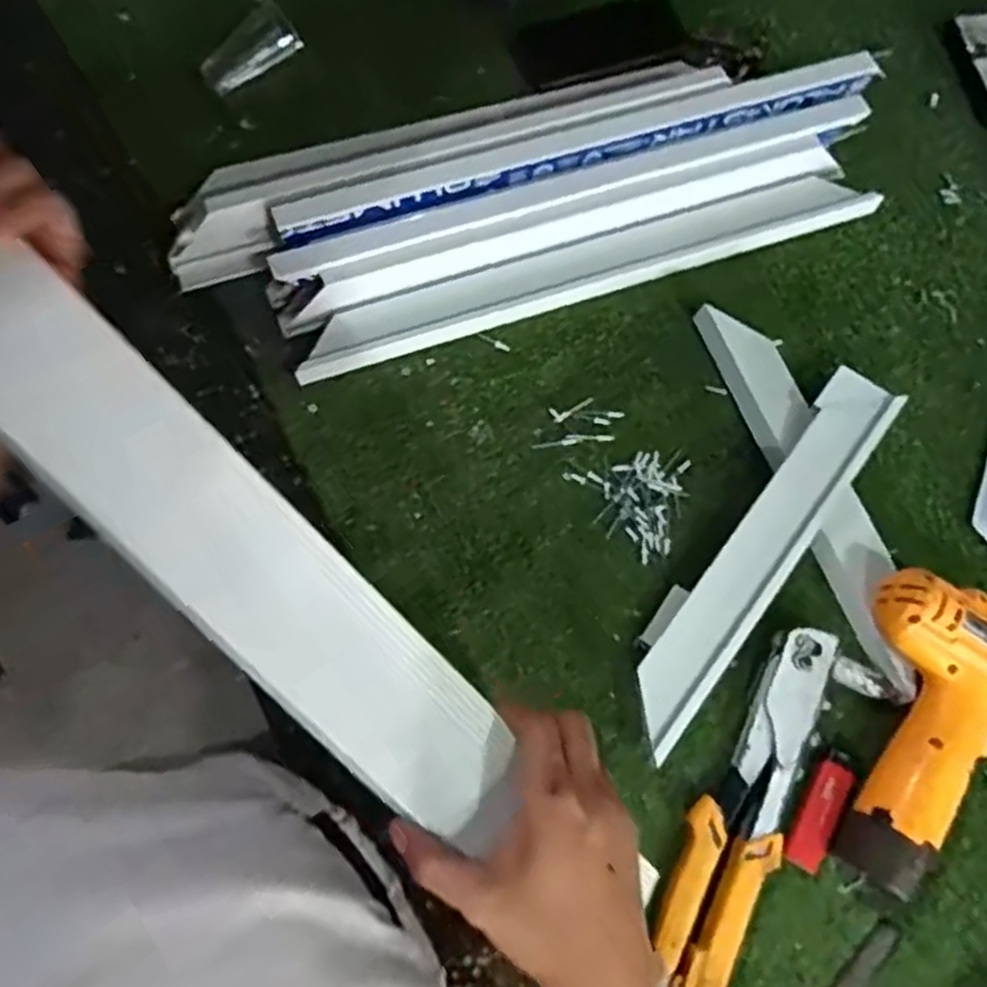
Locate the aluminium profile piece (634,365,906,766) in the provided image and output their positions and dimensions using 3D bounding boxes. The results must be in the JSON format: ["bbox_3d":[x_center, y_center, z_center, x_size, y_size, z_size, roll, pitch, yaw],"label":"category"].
[{"bbox_3d":[0.188,0.040,0.539,0.053,0.042,0.311,37,74,10],"label":"aluminium profile piece"}]

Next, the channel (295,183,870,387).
[{"bbox_3d":[0.082,-0.185,0.622,0.489,0.024,0.040,-19,73,-8],"label":"channel"}]

